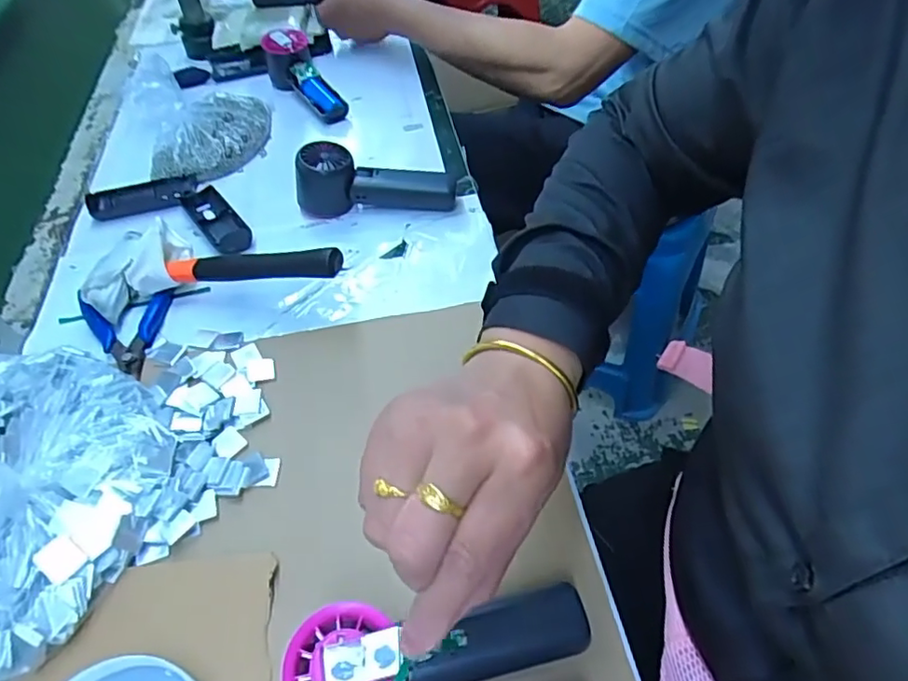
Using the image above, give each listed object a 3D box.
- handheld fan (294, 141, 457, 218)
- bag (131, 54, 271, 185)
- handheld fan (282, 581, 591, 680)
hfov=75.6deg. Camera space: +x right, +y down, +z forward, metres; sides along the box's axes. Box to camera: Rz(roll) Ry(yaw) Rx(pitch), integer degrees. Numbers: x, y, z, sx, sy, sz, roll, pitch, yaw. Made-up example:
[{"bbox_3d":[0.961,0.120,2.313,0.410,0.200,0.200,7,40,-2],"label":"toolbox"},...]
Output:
[{"bbox_3d":[-0.077,-0.159,0.578,0.154,0.056,0.050,-2,50,0],"label":"handheld fan"},{"bbox_3d":[-0.291,-0.261,0.671,0.147,0.055,0.196,-22,53,-15],"label":"bag"},{"bbox_3d":[-0.004,0.154,0.297,0.154,0.028,0.051,-2,49,-16],"label":"handheld fan"}]

